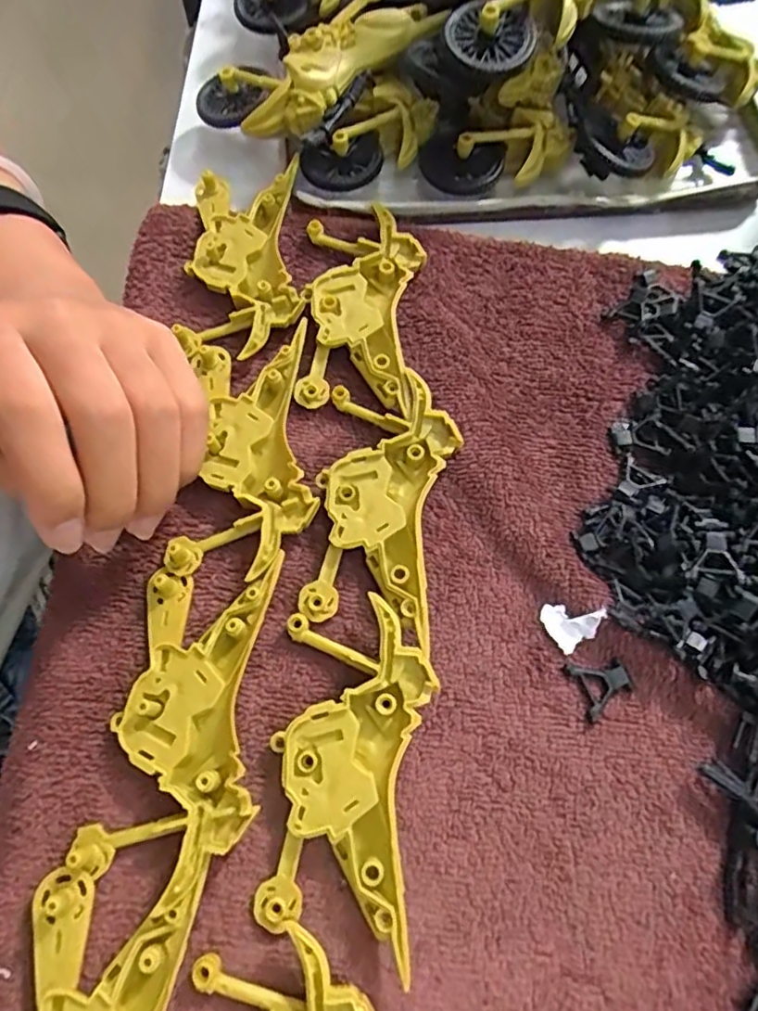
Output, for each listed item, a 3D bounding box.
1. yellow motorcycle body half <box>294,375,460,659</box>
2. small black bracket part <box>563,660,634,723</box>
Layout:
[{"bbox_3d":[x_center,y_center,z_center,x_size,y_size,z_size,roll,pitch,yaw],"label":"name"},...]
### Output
[{"bbox_3d":[0.001,-0.001,0.223,0.047,0.010,0.099,7,70,2],"label":"yellow motorcycle body half"},{"bbox_3d":[0.077,0.061,0.206,0.020,0.004,0.020,-21,72,-8],"label":"small black bracket part"}]

